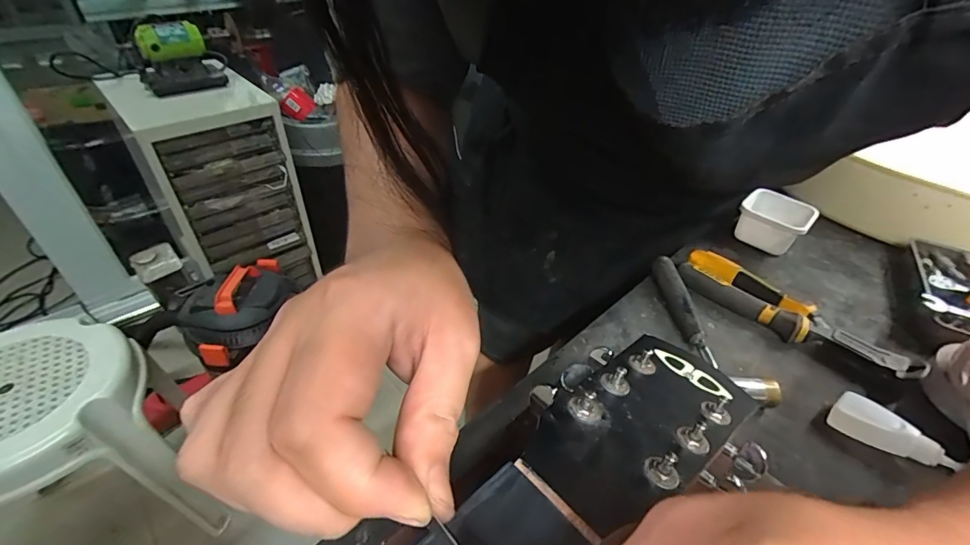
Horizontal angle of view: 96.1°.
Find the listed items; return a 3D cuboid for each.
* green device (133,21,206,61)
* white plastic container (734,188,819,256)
[{"bbox_3d":[-0.641,-0.473,0.888,0.113,0.066,0.043,-23,47,-28],"label":"green device"},{"bbox_3d":[0.357,-0.064,0.541,0.076,0.045,0.084,32,47,29],"label":"white plastic container"}]

